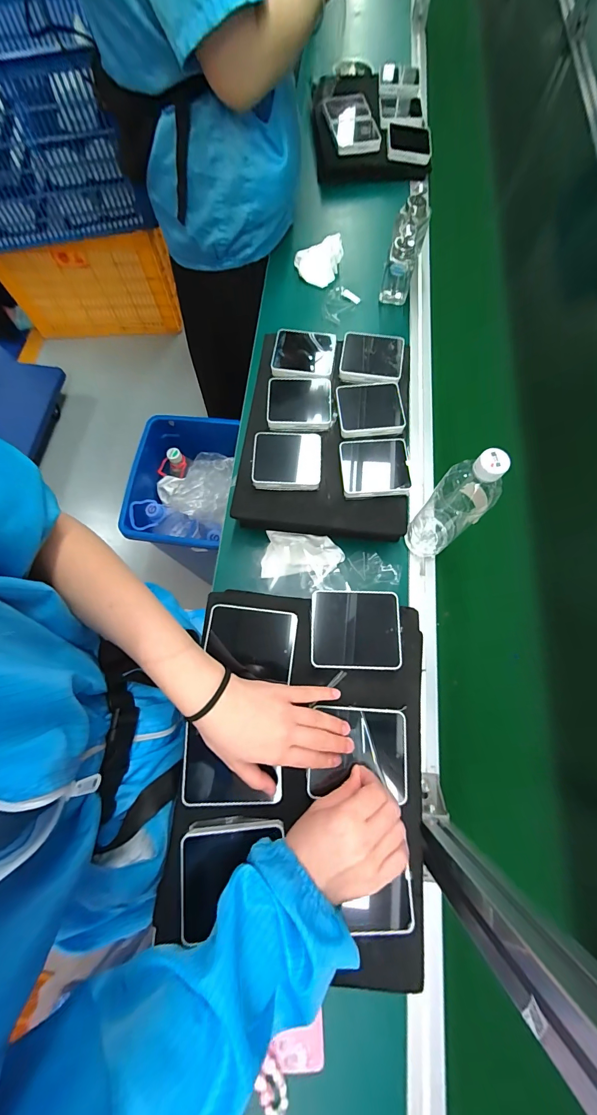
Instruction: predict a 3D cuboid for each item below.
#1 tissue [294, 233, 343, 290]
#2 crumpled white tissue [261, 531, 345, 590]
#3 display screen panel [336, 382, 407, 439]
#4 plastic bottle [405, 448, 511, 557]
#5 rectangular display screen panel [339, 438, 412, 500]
[{"bbox_3d":[0.045,-0.596,0.743,0.098,0.048,0.062,-9,73,-3],"label":"tissue"},{"bbox_3d":[0.006,0.001,0.562,0.119,0.010,0.079,4,73,1],"label":"crumpled white tissue"},{"bbox_3d":[0.111,-0.228,0.566,0.097,0.020,0.093,-3,73,-1],"label":"display screen panel"},{"bbox_3d":[0.199,-0.065,0.473,0.063,0.225,0.062,-43,77,-12],"label":"plastic bottle"},{"bbox_3d":[0.111,-0.132,0.536,0.093,0.022,0.092,-4,73,-1],"label":"rectangular display screen panel"}]

